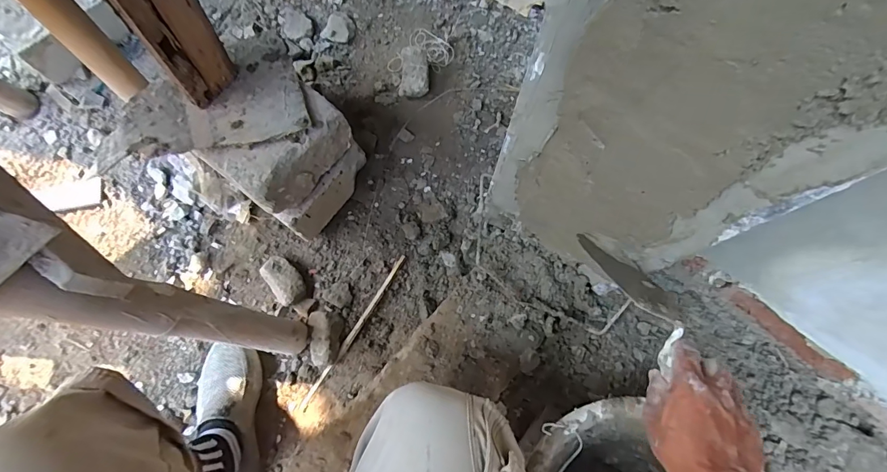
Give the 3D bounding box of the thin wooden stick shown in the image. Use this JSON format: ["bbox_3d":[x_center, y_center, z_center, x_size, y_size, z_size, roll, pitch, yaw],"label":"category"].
[{"bbox_3d":[-0.164,0.174,0.789,0.014,0.015,0.326,30,73,8],"label":"thin wooden stick"}]

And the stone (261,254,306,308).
[{"bbox_3d":[-0.310,0.084,0.813,0.055,0.033,0.099,-37,76,-13],"label":"stone"}]

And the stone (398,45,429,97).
[{"bbox_3d":[-0.061,-0.349,0.901,0.061,0.054,0.100,4,71,-1],"label":"stone"}]

